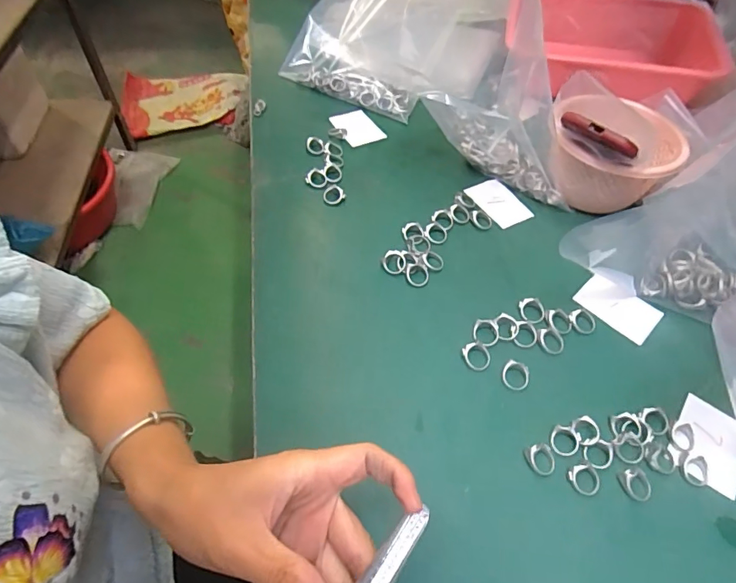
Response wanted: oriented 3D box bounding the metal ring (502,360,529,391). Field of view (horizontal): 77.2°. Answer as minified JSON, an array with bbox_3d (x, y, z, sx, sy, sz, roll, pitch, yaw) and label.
[{"bbox_3d":[0.131,0.074,0.408,0.023,0.009,0.024,2,52,-2],"label":"metal ring"}]

